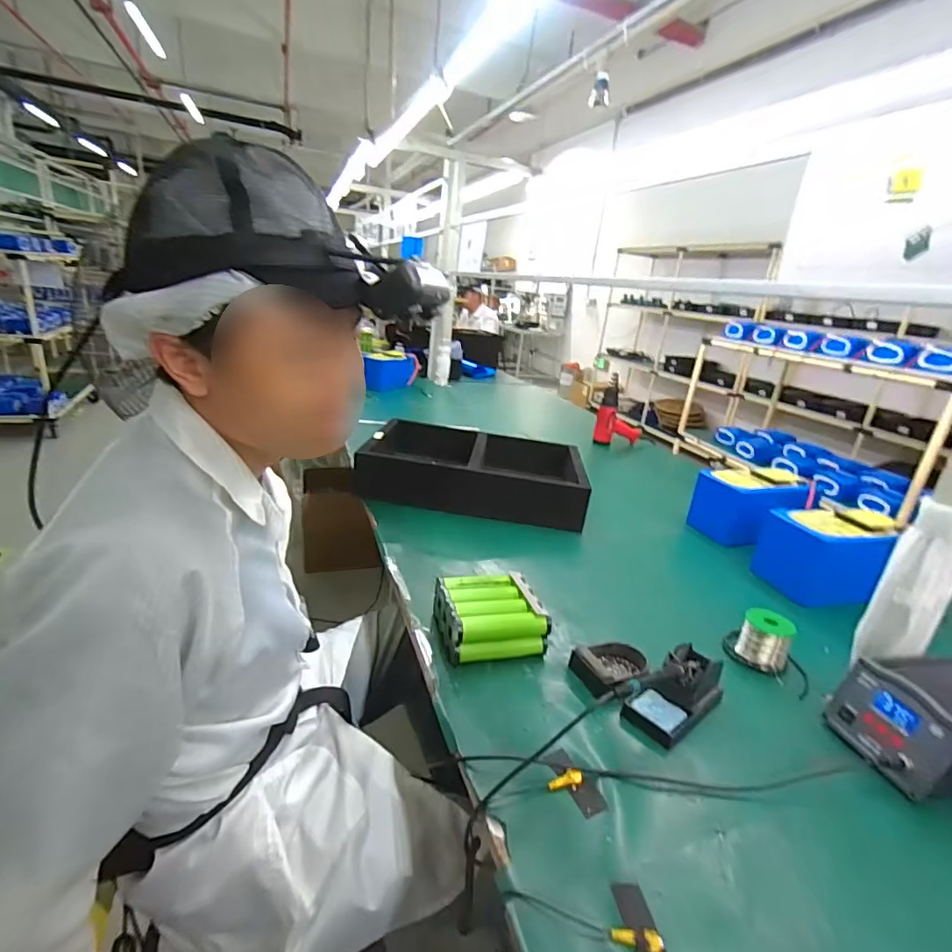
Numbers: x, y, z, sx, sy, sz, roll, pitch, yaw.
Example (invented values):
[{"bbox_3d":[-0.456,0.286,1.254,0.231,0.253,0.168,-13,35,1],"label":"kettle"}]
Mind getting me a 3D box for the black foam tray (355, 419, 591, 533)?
[{"bbox_3d":[-0.002,-0.011,1.301,0.537,0.126,0.301,8,20,3],"label":"black foam tray"}]

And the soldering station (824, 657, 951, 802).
[{"bbox_3d":[0.566,0.309,0.626,0.193,0.111,0.152,3,20,-10],"label":"soldering station"}]

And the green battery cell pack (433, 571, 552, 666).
[{"bbox_3d":[0.021,0.215,0.767,0.154,0.075,0.130,0,21,-18],"label":"green battery cell pack"}]

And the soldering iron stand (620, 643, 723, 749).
[{"bbox_3d":[0.269,0.279,0.670,0.149,0.067,0.074,-10,26,-39],"label":"soldering iron stand"}]

